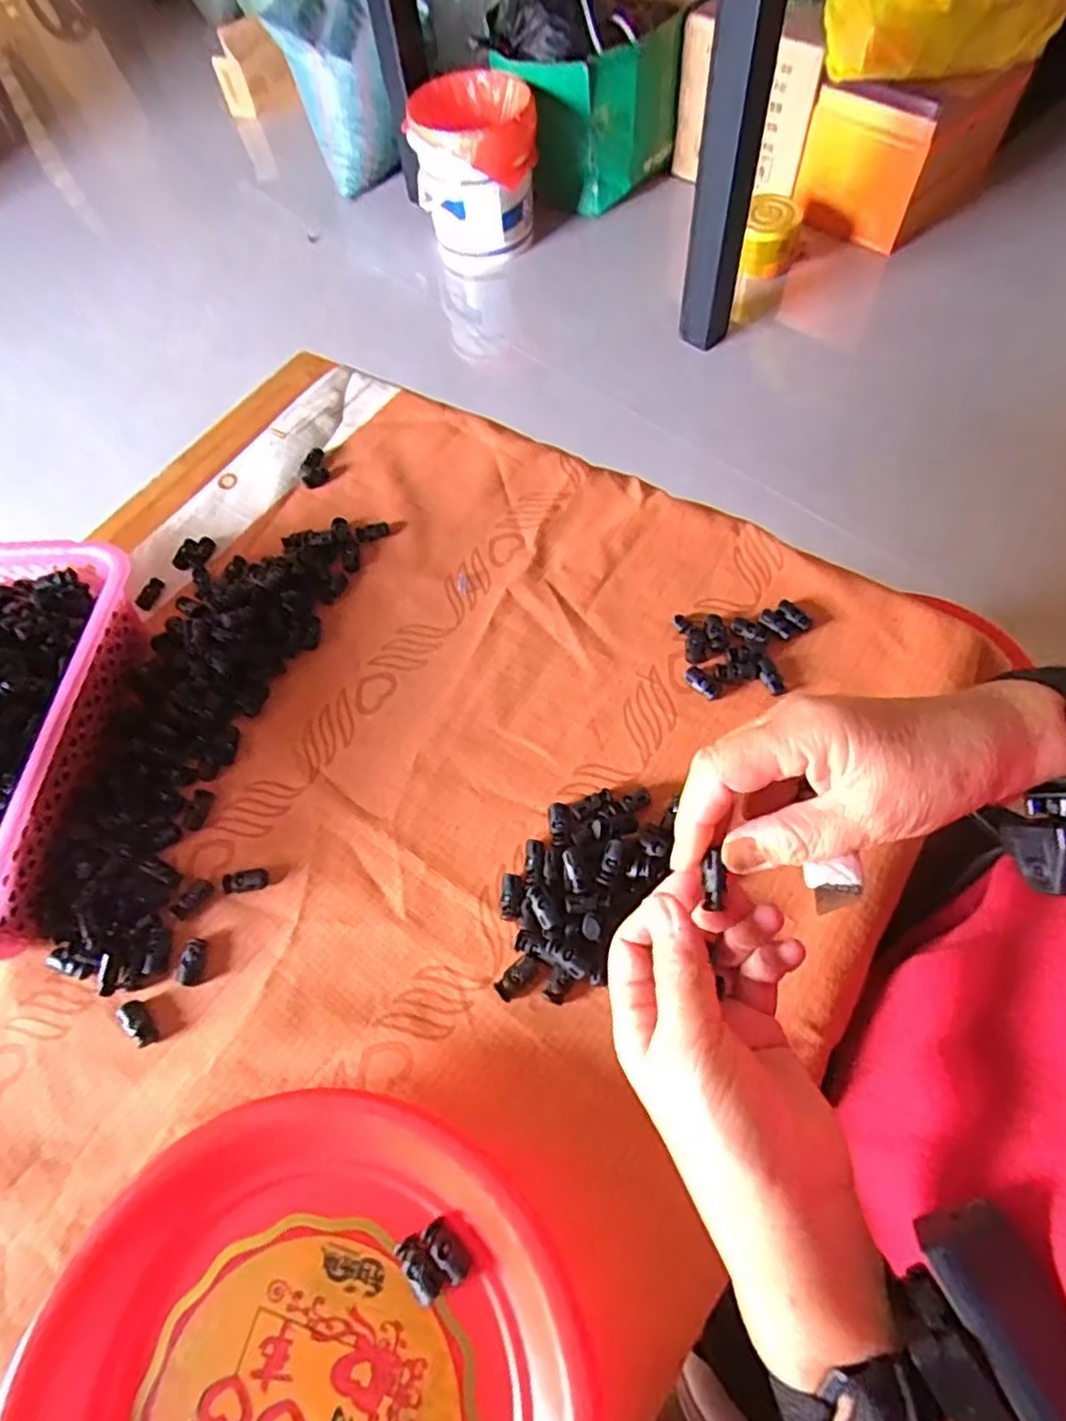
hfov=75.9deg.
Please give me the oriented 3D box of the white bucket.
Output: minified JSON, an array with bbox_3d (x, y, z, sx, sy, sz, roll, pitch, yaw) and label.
[{"bbox_3d":[-0.127,-1.178,1.527,0.244,0.305,0.244,-2,63,4],"label":"white bucket"}]

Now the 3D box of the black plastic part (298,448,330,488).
[{"bbox_3d":[-0.199,-0.219,0.618,0.026,0.009,0.042,-18,62,-6],"label":"black plastic part"}]

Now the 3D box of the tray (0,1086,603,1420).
[{"bbox_3d":[-0.100,0.317,0.302,0.248,0.043,0.247,21,65,15],"label":"tray"}]

